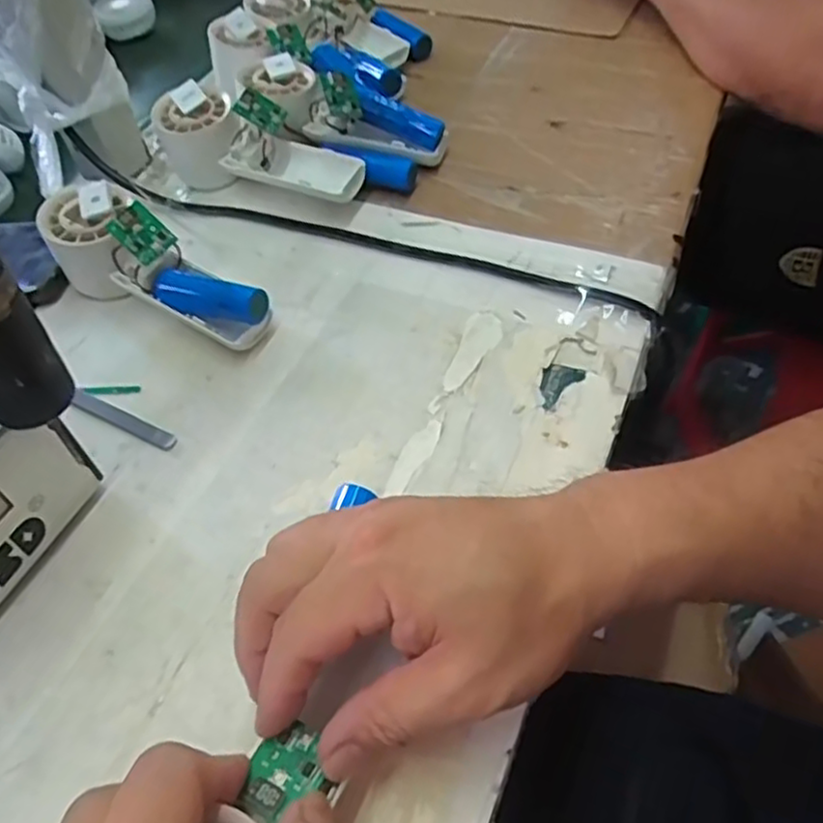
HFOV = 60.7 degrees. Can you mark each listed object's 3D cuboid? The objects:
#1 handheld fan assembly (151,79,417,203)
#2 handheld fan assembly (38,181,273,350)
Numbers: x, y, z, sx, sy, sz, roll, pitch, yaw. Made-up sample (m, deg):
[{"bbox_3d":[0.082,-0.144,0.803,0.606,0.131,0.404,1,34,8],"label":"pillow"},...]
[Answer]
[{"bbox_3d":[-0.093,-0.187,0.499,0.186,0.062,0.056,14,55,14],"label":"handheld fan assembly"},{"bbox_3d":[-0.159,-0.088,0.433,0.156,0.058,0.052,28,59,23],"label":"handheld fan assembly"}]

